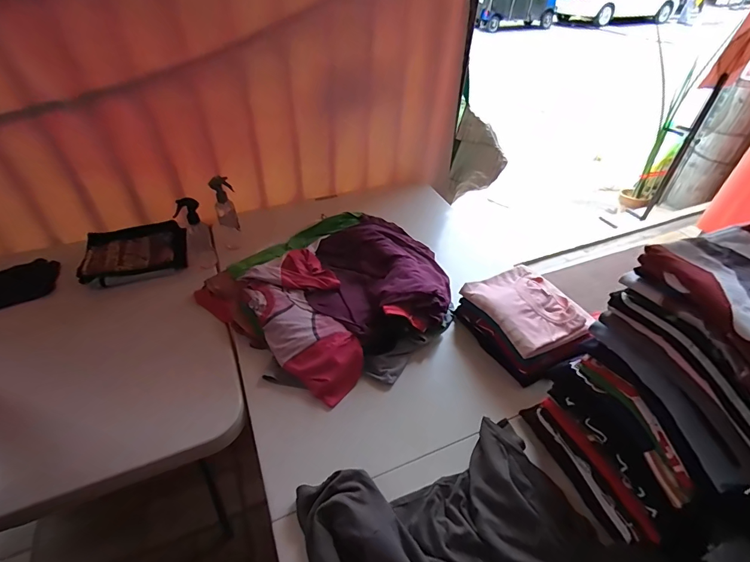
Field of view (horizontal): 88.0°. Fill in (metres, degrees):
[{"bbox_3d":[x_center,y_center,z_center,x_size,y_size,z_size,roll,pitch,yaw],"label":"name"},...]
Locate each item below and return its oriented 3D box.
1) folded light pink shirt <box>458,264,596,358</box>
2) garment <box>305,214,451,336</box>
[{"bbox_3d":[0.330,0.047,0.836,0.199,0.032,0.211,-17,46,-19],"label":"folded light pink shirt"},{"bbox_3d":[0.015,-0.051,0.984,0.322,0.097,0.437,1,43,0],"label":"garment"}]

